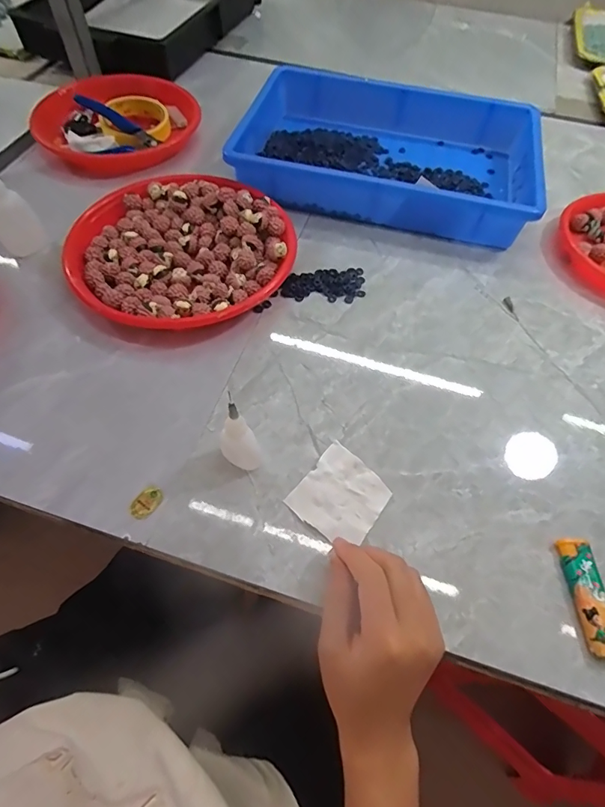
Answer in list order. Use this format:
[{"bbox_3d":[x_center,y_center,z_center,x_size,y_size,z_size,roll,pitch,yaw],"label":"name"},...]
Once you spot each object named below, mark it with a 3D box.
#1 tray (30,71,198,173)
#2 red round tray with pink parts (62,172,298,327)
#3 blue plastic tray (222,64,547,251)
[{"bbox_3d":[-0.254,-0.402,0.608,0.206,0.042,0.218,0,58,-1],"label":"tray"},{"bbox_3d":[-0.130,-0.167,0.468,0.223,0.039,0.227,0,58,-1],"label":"red round tray with pink parts"},{"bbox_3d":[0.110,-0.325,0.559,0.355,0.067,0.243,13,59,7],"label":"blue plastic tray"}]

